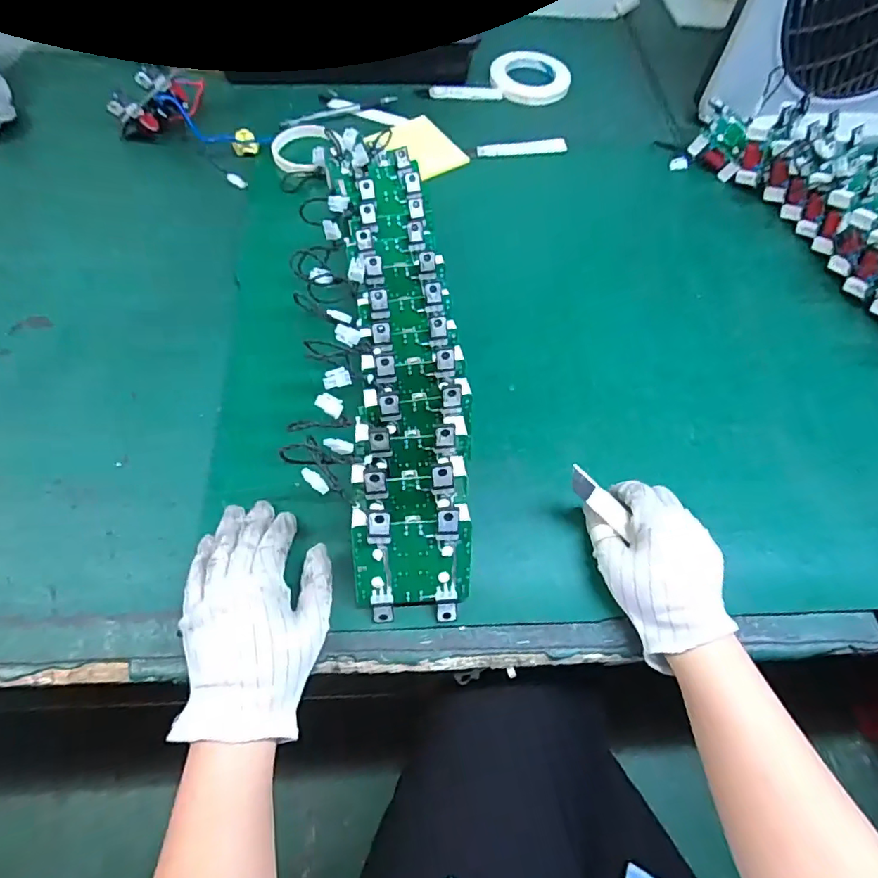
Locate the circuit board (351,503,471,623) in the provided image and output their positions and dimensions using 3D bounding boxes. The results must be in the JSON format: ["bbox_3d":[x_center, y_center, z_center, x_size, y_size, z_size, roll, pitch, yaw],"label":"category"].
[{"bbox_3d":[-0.019,0.091,0.382,0.083,0.094,0.023,-2,24,-5],"label":"circuit board"}]

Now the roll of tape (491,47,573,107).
[{"bbox_3d":[0.137,-0.539,0.775,0.118,0.015,0.122,1,61,-3],"label":"roll of tape"}]

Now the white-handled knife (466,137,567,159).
[{"bbox_3d":[0.105,-0.387,0.695,0.133,0.012,0.021,-8,63,-8],"label":"white-handled knife"}]

